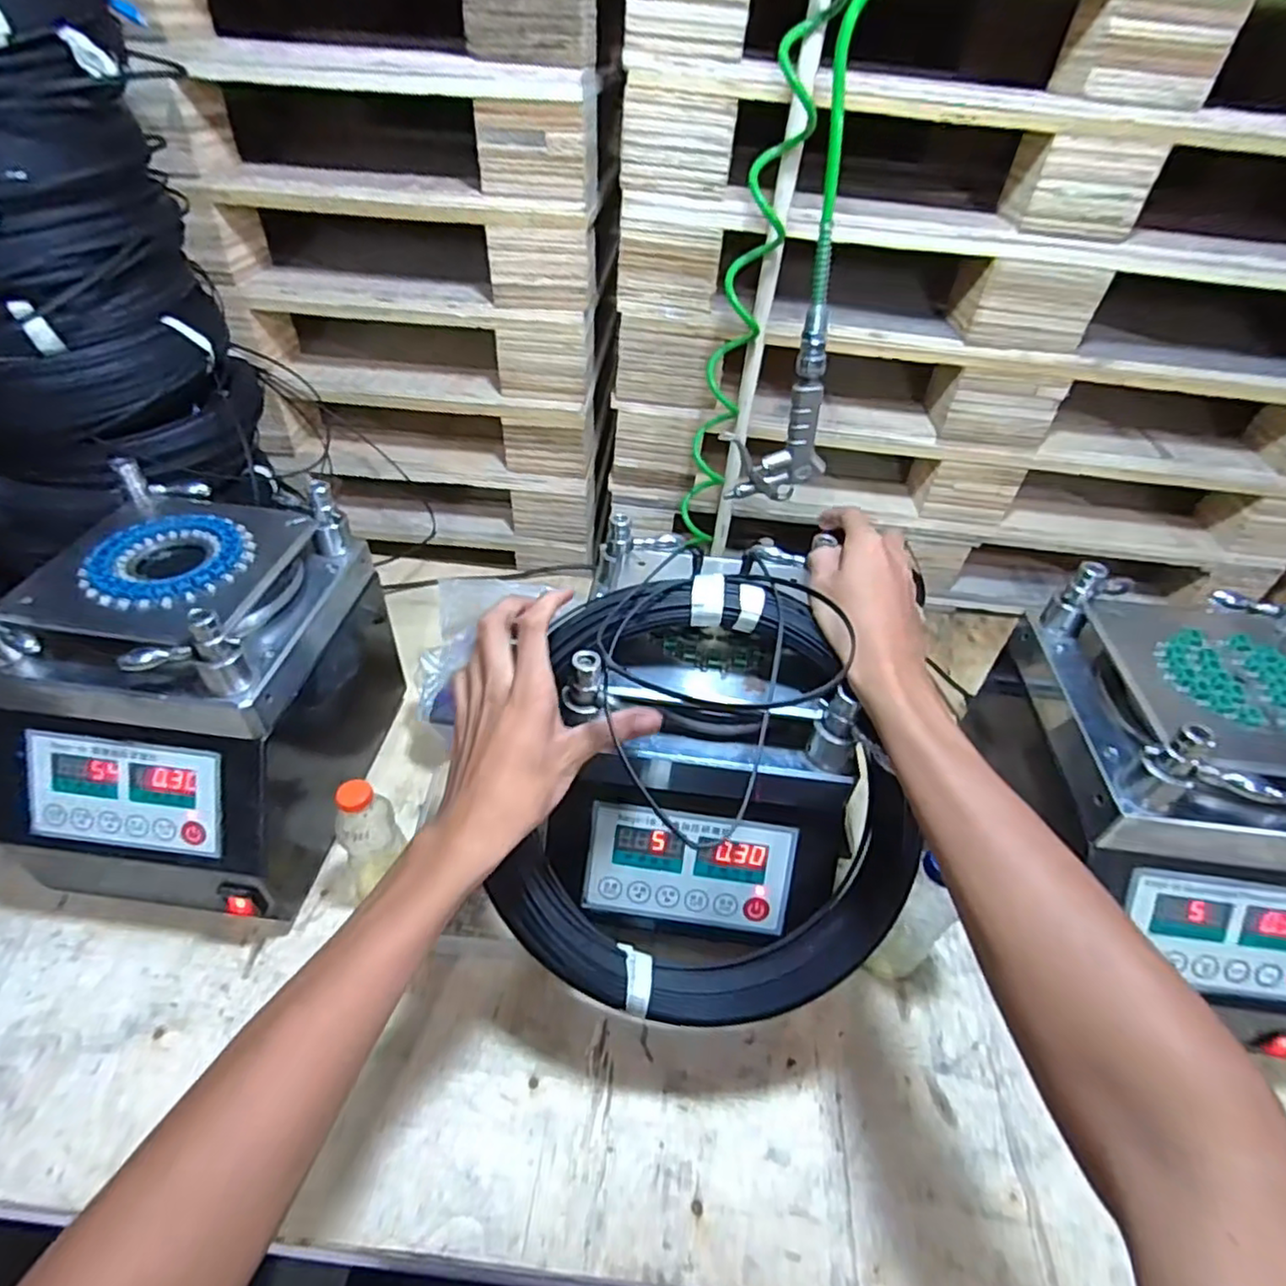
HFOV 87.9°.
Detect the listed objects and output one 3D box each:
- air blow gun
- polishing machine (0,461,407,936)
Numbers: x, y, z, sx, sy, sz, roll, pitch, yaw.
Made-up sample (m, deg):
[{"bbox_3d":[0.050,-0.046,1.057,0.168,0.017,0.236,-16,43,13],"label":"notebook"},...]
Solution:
[{"bbox_3d":[0.127,-0.209,0.600,0.090,0.166,0.027,-4,44,-8],"label":"air blow gun"},{"bbox_3d":[-0.384,0.051,0.600,0.246,0.280,0.276,10,44,6],"label":"polishing machine"}]

